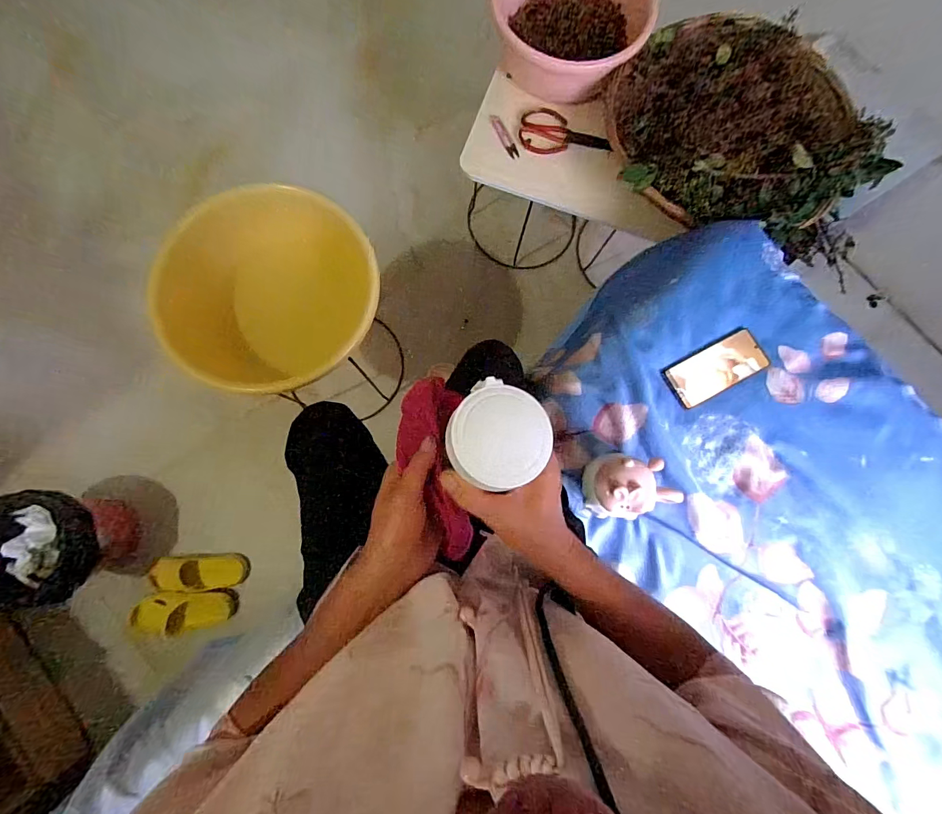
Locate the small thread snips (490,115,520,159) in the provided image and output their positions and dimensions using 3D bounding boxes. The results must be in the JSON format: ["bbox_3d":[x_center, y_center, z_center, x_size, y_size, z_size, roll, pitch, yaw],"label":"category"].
[{"bbox_3d":[0.072,-0.574,0.877,0.020,0.005,0.106,-25,83,-6],"label":"small thread snips"}]

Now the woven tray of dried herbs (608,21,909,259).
[{"bbox_3d":[0.511,-0.520,0.791,0.513,0.101,0.399,30,81,2],"label":"woven tray of dried herbs"}]

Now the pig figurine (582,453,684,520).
[{"bbox_3d":[0.235,0.113,0.606,0.128,0.093,0.101,-15,82,-5],"label":"pig figurine"}]

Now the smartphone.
[{"bbox_3d":[0.398,-0.064,0.673,0.160,0.015,0.077,-27,83,-6],"label":"smartphone"}]

